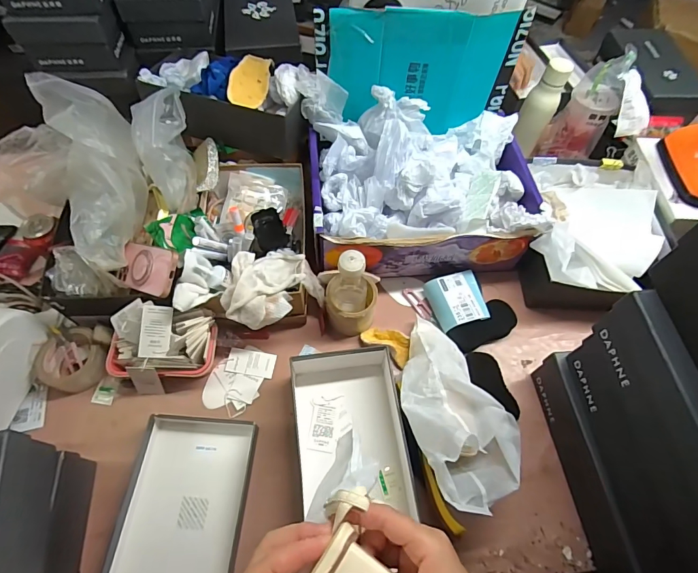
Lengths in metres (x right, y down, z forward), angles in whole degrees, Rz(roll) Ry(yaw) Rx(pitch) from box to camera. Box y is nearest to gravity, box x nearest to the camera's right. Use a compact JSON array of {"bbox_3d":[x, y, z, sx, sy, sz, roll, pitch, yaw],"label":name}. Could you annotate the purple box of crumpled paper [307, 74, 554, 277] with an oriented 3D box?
[{"bbox_3d":[0.125,-0.201,0.741,0.398,0.181,0.306,-3,61,-4],"label":"purple box of crumpled paper"}]

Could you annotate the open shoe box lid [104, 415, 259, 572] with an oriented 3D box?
[{"bbox_3d":[-0.235,0.340,0.545,0.159,0.032,0.305,5,61,1],"label":"open shoe box lid"}]

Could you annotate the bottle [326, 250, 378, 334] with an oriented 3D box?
[{"bbox_3d":[0.003,0.004,0.656,0.092,0.181,0.091,2,61,-1],"label":"bottle"}]

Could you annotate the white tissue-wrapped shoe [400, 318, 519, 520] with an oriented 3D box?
[{"bbox_3d":[0.141,0.167,0.586,0.130,0.147,0.285,-10,62,-8],"label":"white tissue-wrapped shoe"}]

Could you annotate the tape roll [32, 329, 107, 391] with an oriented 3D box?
[{"bbox_3d":[-0.460,0.125,0.658,0.105,0.045,0.098,1,61,-2],"label":"tape roll"}]

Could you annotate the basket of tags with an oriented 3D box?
[{"bbox_3d":[-0.303,0.100,0.636,0.167,0.112,0.119,3,61,-1],"label":"basket of tags"}]

